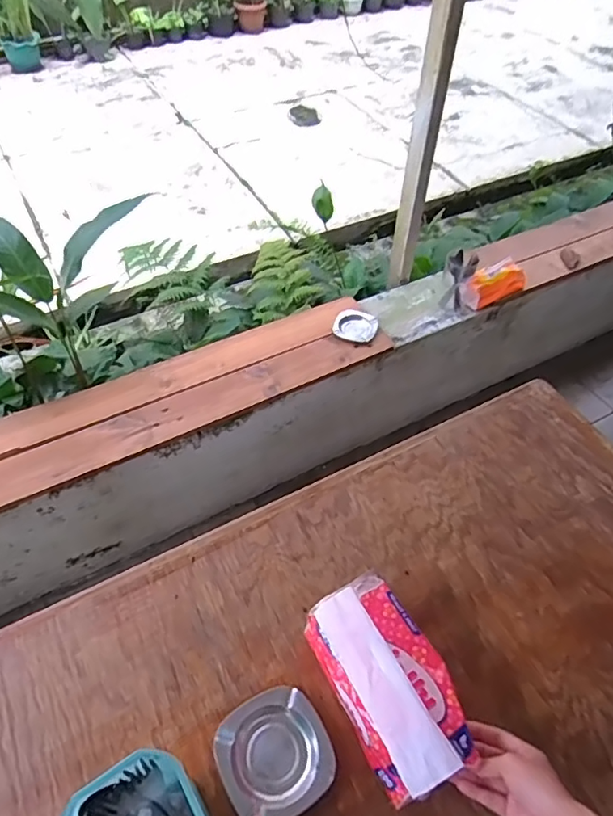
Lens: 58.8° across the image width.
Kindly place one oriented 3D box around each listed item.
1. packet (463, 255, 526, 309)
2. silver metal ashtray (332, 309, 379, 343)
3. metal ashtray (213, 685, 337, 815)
[{"bbox_3d":[0.546,-0.367,1.594,0.200,0.075,0.084,-23,56,-18],"label":"packet"},{"bbox_3d":[0.137,-0.229,1.497,0.117,0.014,0.124,12,53,8],"label":"silver metal ashtray"},{"bbox_3d":[-0.034,0.364,0.574,0.110,0.023,0.111,-26,56,-19],"label":"metal ashtray"}]

